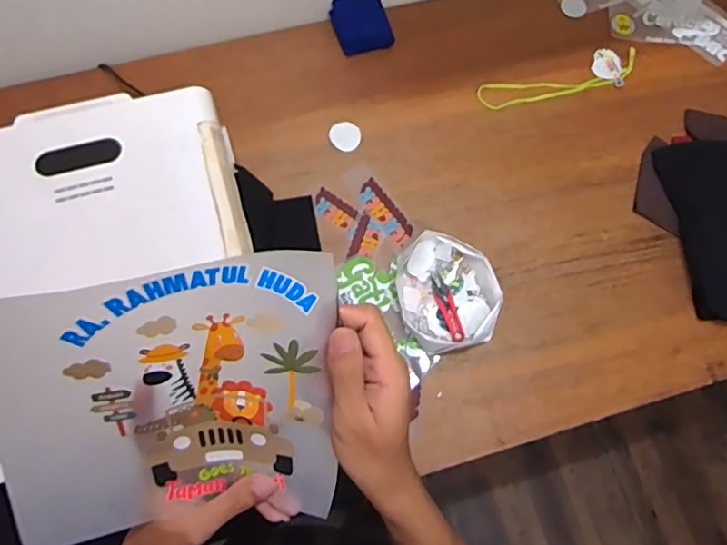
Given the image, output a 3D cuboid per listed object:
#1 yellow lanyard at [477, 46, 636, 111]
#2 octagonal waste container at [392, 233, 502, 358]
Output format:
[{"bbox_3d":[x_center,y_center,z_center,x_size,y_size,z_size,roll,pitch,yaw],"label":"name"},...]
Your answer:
[{"bbox_3d":[0.404,-0.385,1.063,0.356,0.015,0.094,-20,73,-8],"label":"yellow lanyard"},{"bbox_3d":[0.139,0.030,0.893,0.163,0.040,0.197,-12,72,-6],"label":"octagonal waste container"}]

